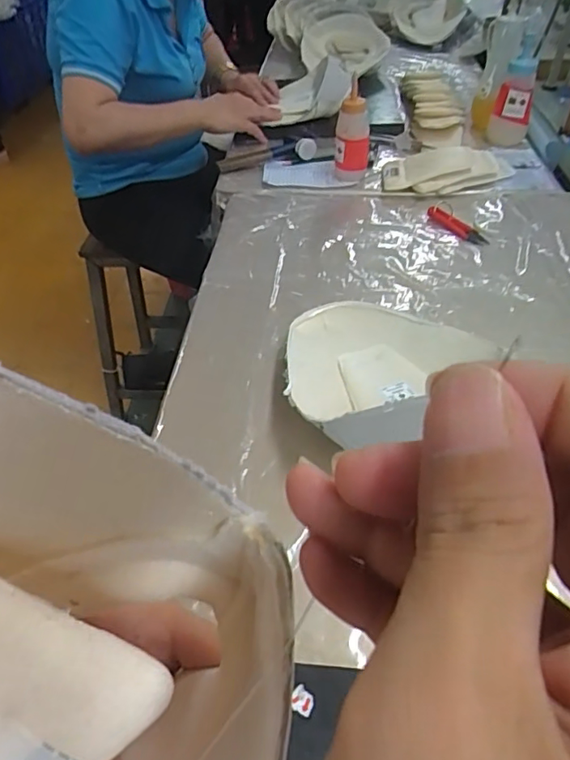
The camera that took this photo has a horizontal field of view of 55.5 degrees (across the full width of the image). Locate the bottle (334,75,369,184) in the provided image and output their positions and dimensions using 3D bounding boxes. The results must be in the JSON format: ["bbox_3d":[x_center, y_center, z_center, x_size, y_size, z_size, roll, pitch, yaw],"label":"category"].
[{"bbox_3d":[0.100,-0.360,0.814,0.050,0.128,0.040,7,44,9],"label":"bottle"}]

